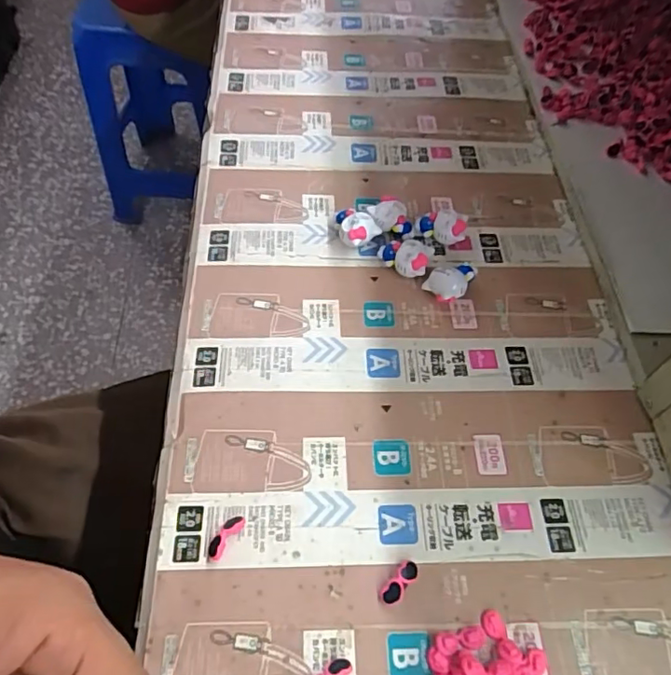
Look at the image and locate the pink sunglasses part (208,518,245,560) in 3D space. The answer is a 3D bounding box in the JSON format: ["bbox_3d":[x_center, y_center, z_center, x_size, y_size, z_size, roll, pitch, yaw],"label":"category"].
[{"bbox_3d":[-0.055,0.099,0.277,0.008,0.008,0.024,29,61,14],"label":"pink sunglasses part"}]

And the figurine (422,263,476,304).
[{"bbox_3d":[0.075,-0.036,0.364,0.029,0.022,0.023,-35,67,-23],"label":"figurine"}]

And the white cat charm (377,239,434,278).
[{"bbox_3d":[0.045,-0.053,0.373,0.035,0.020,0.021,15,58,5],"label":"white cat charm"}]

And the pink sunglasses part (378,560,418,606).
[{"bbox_3d":[0.031,0.119,0.270,0.010,0.007,0.024,39,63,18],"label":"pink sunglasses part"}]

